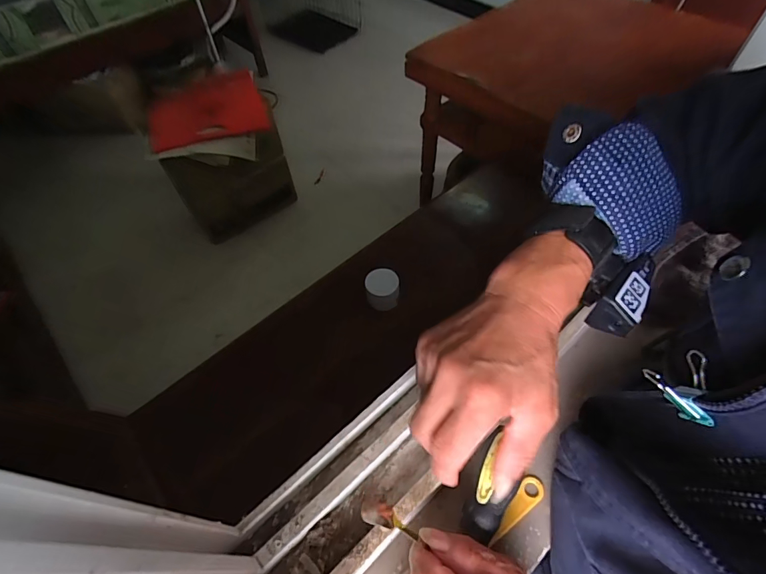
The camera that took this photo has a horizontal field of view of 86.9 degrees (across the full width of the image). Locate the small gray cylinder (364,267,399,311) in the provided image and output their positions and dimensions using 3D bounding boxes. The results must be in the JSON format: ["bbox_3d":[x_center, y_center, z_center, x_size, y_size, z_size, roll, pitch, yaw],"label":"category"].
[{"bbox_3d":[0.000,0.005,0.825,0.069,0.056,0.070,-1,55,2],"label":"small gray cylinder"}]

